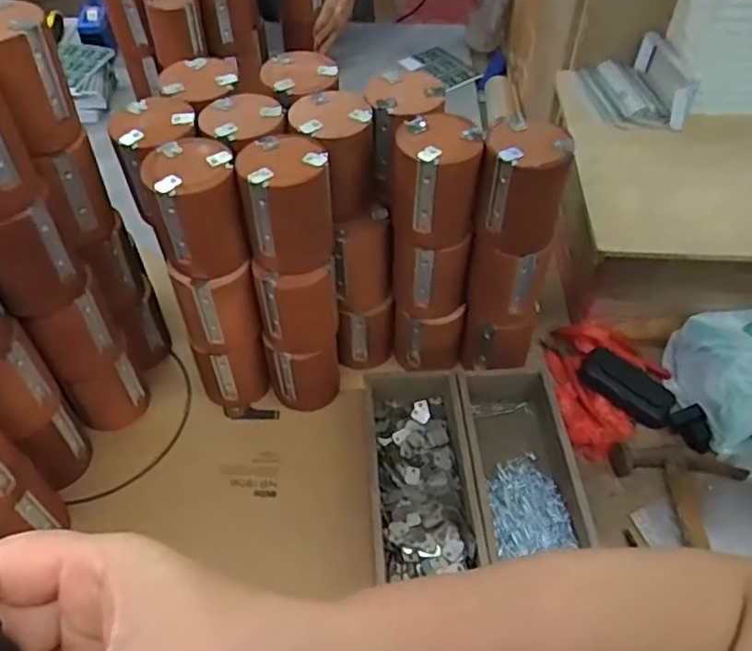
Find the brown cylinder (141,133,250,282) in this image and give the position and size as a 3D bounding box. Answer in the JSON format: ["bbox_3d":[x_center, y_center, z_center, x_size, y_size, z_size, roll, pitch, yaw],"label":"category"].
[{"bbox_3d":[-0.162,-0.104,0.583,0.074,0.103,0.071,-18,53,-16],"label":"brown cylinder"}]

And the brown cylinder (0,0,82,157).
[{"bbox_3d":[-0.304,-0.207,0.534,0.088,0.100,0.076,22,53,16],"label":"brown cylinder"}]

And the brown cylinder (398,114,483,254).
[{"bbox_3d":[0.058,-0.139,0.624,0.079,0.105,0.077,3,50,0],"label":"brown cylinder"}]

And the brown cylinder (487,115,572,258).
[{"bbox_3d":[0.141,-0.133,0.619,0.080,0.106,0.074,11,51,7],"label":"brown cylinder"}]

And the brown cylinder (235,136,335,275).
[{"bbox_3d":[-0.080,-0.109,0.589,0.079,0.104,0.073,-5,51,-6],"label":"brown cylinder"}]

